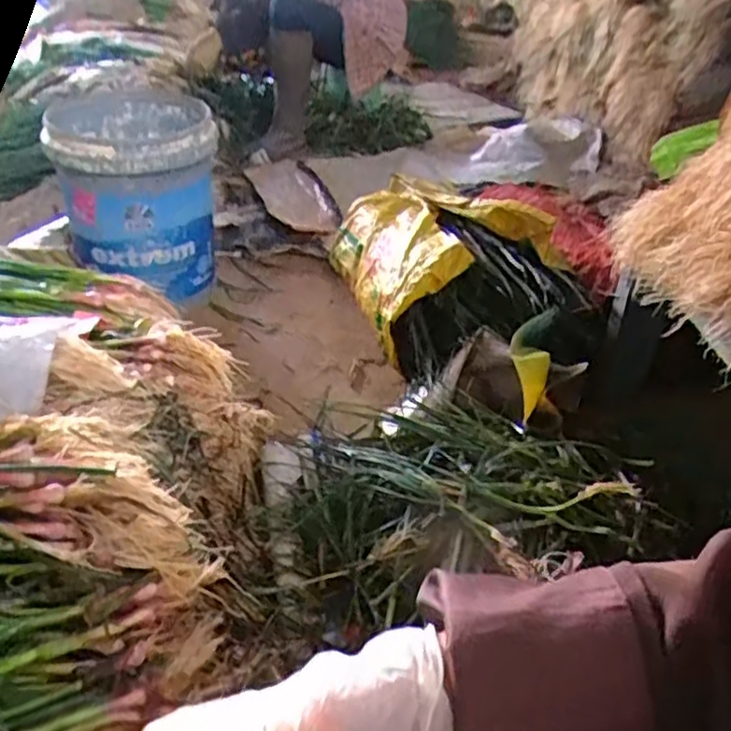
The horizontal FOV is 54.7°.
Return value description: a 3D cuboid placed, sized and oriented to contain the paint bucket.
[{"bbox_3d":[-0.443,-0.315,1.403,0.278,0.343,0.326,-10,36,-18],"label":"paint bucket"}]

